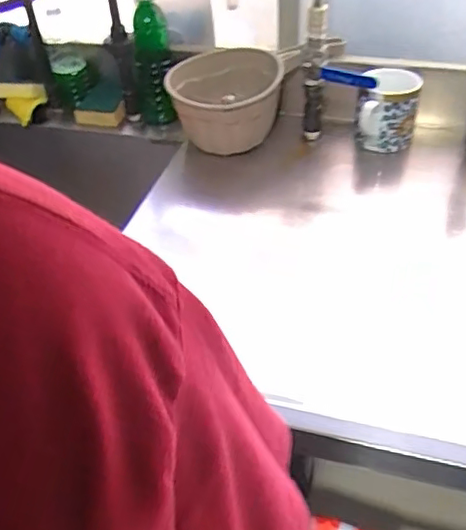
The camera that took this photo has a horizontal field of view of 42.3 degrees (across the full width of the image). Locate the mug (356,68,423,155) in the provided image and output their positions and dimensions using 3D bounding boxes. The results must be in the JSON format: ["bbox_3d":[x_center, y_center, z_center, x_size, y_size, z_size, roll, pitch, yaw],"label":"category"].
[{"bbox_3d":[0.230,-0.229,0.909,0.100,0.114,0.088,10,44,14],"label":"mug"}]

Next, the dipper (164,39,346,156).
[{"bbox_3d":[0.023,-0.260,0.936,0.258,0.122,0.173,7,43,11],"label":"dipper"}]

